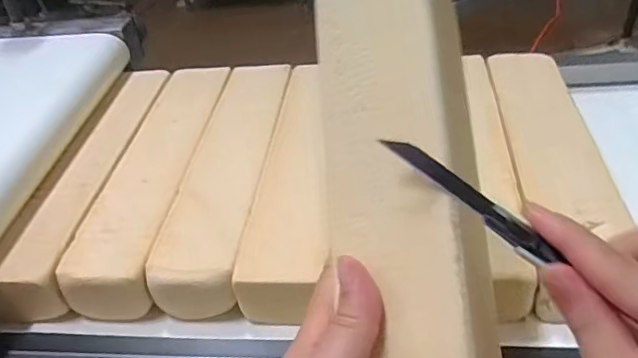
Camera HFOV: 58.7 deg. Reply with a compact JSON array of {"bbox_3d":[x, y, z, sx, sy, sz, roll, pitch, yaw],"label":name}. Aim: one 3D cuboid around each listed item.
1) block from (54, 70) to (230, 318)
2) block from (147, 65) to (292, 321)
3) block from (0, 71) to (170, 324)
[{"bbox_3d":[-0.165,-0.012,0.609,0.077,0.054,0.354,-1,38,7],"label":"block"},{"bbox_3d":[-0.087,-0.014,0.597,0.075,0.050,0.359,0,38,8],"label":"block"},{"bbox_3d":[-0.237,-0.002,0.611,0.078,0.058,0.362,1,38,9],"label":"block"}]

